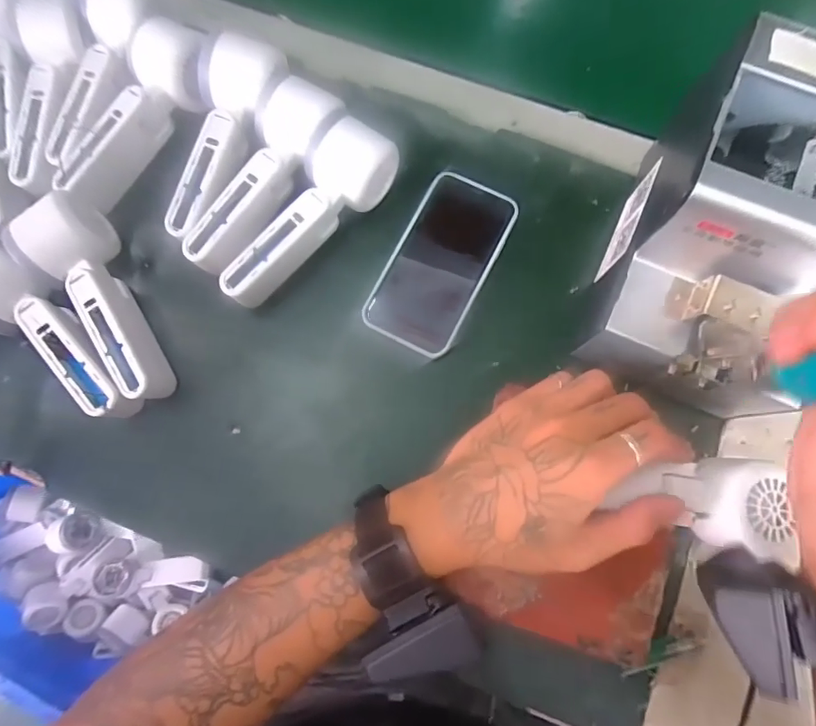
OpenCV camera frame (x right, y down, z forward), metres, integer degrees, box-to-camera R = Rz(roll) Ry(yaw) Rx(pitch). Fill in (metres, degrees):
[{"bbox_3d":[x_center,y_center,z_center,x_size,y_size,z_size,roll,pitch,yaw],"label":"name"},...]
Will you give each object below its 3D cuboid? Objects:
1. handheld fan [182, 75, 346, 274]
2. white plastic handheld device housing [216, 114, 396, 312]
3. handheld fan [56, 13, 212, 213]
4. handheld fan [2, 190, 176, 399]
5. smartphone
[{"bbox_3d":[-0.112,-0.142,0.382,0.056,0.053,0.164,34,93,7],"label":"handheld fan"},{"bbox_3d":[-0.072,-0.108,0.366,0.047,0.049,0.160,34,80,8],"label":"white plastic handheld device housing"},{"bbox_3d":[-0.217,-0.193,0.391,0.061,0.047,0.162,34,93,7],"label":"handheld fan"},{"bbox_3d":[-0.227,-0.043,0.362,0.051,0.057,0.165,-28,79,-5],"label":"handheld fan"},{"bbox_3d":[0.027,-0.080,0.385,0.075,0.007,0.143,26,79,6],"label":"smartphone"}]

